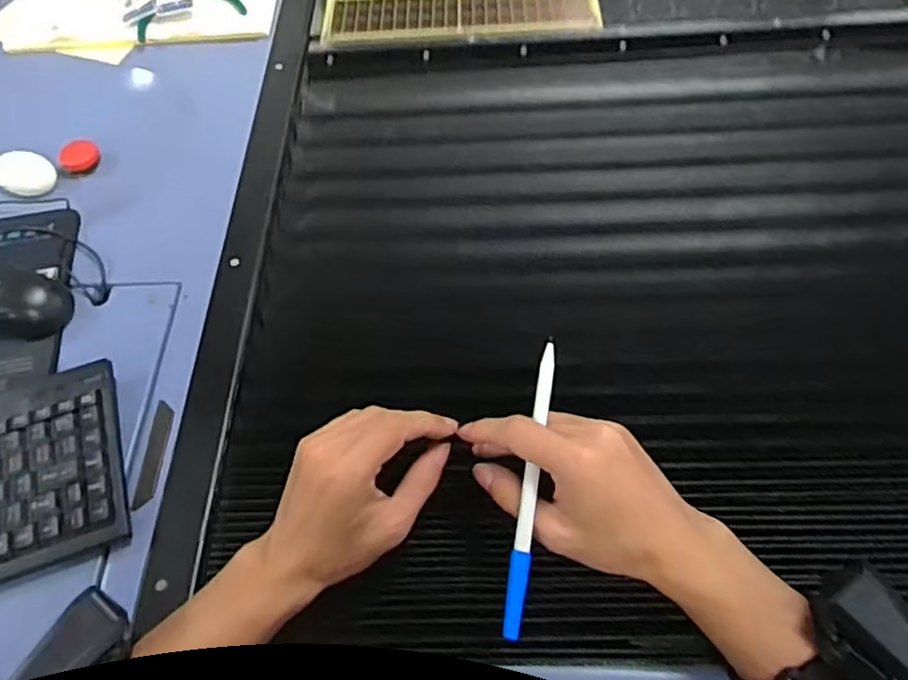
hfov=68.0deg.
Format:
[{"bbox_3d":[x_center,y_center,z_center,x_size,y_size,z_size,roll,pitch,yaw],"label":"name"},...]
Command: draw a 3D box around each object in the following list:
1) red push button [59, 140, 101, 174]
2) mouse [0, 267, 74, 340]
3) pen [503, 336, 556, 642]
[{"bbox_3d":[-0.399,-0.196,0.717,0.039,0.014,0.039,-2,58,3],"label":"red push button"},{"bbox_3d":[-0.385,-0.037,0.576,0.108,0.030,0.059,10,59,10],"label":"mouse"},{"bbox_3d":[0.046,0.083,0.396,0.010,0.006,0.174,8,75,9],"label":"pen"}]

